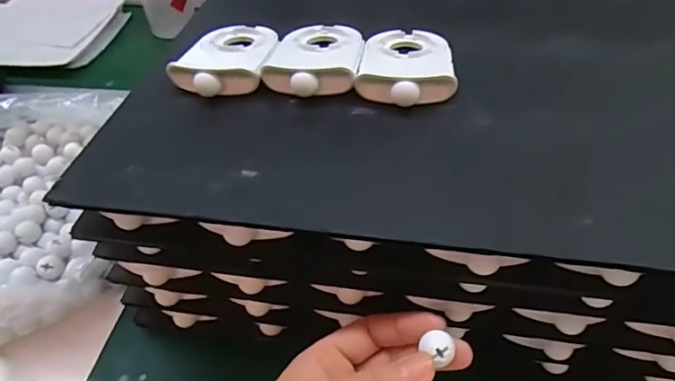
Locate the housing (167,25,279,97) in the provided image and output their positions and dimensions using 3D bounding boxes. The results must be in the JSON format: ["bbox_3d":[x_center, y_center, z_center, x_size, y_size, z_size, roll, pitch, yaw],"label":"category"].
[{"bbox_3d":[-0.071,-0.090,0.334,0.057,0.017,0.088,8,46,12],"label":"housing"}]

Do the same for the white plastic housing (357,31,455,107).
[{"bbox_3d":[0.045,-0.083,0.315,0.057,0.015,0.083,5,46,9],"label":"white plastic housing"}]

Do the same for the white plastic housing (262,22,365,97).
[{"bbox_3d":[-0.013,-0.091,0.328,0.058,0.016,0.090,4,45,8],"label":"white plastic housing"}]

